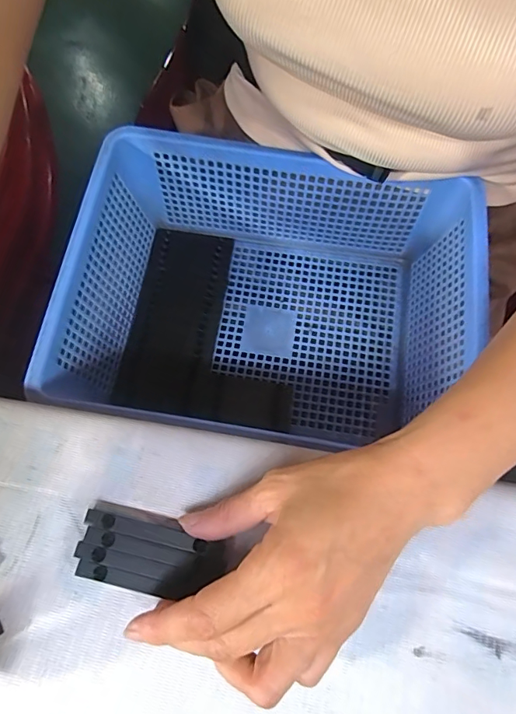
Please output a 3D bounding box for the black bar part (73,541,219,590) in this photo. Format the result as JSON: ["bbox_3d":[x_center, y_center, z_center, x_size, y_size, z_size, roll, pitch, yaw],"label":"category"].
[{"bbox_3d":[-0.060,0.109,0.228,0.072,0.007,0.009,13,69,3],"label":"black bar part"}]

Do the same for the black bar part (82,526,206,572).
[{"bbox_3d":[-0.060,0.101,0.230,0.064,0.004,0.009,14,69,2],"label":"black bar part"}]

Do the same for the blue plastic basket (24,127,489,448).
[{"bbox_3d":[0.008,-0.042,0.363,0.297,0.108,0.220,9,69,1],"label":"blue plastic basket"}]

